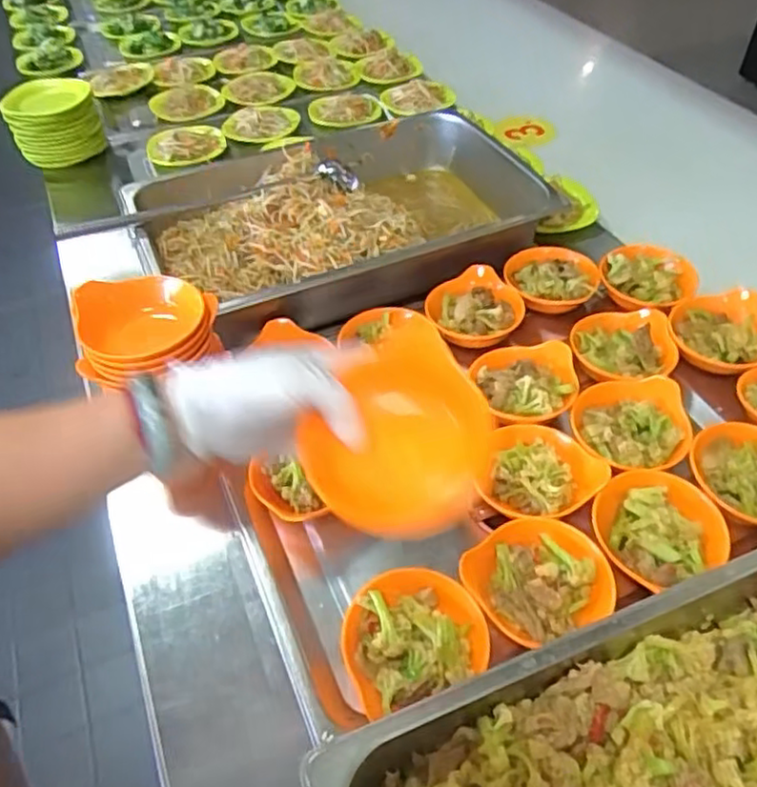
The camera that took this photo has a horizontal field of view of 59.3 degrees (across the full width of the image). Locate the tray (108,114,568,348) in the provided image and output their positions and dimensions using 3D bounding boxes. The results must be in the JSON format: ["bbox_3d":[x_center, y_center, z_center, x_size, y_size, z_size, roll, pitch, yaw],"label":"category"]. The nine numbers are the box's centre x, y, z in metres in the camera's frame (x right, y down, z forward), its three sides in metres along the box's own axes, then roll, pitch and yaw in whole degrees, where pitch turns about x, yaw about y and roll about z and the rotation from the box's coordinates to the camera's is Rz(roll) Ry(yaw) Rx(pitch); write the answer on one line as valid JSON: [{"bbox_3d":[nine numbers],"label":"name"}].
[{"bbox_3d":[-0.031,-0.250,0.924,0.546,0.101,0.339,-22,50,-17],"label":"tray"}]

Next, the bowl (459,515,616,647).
[{"bbox_3d":[0.141,0.164,0.586,0.120,0.035,0.106,-23,51,-18],"label":"bowl"}]

